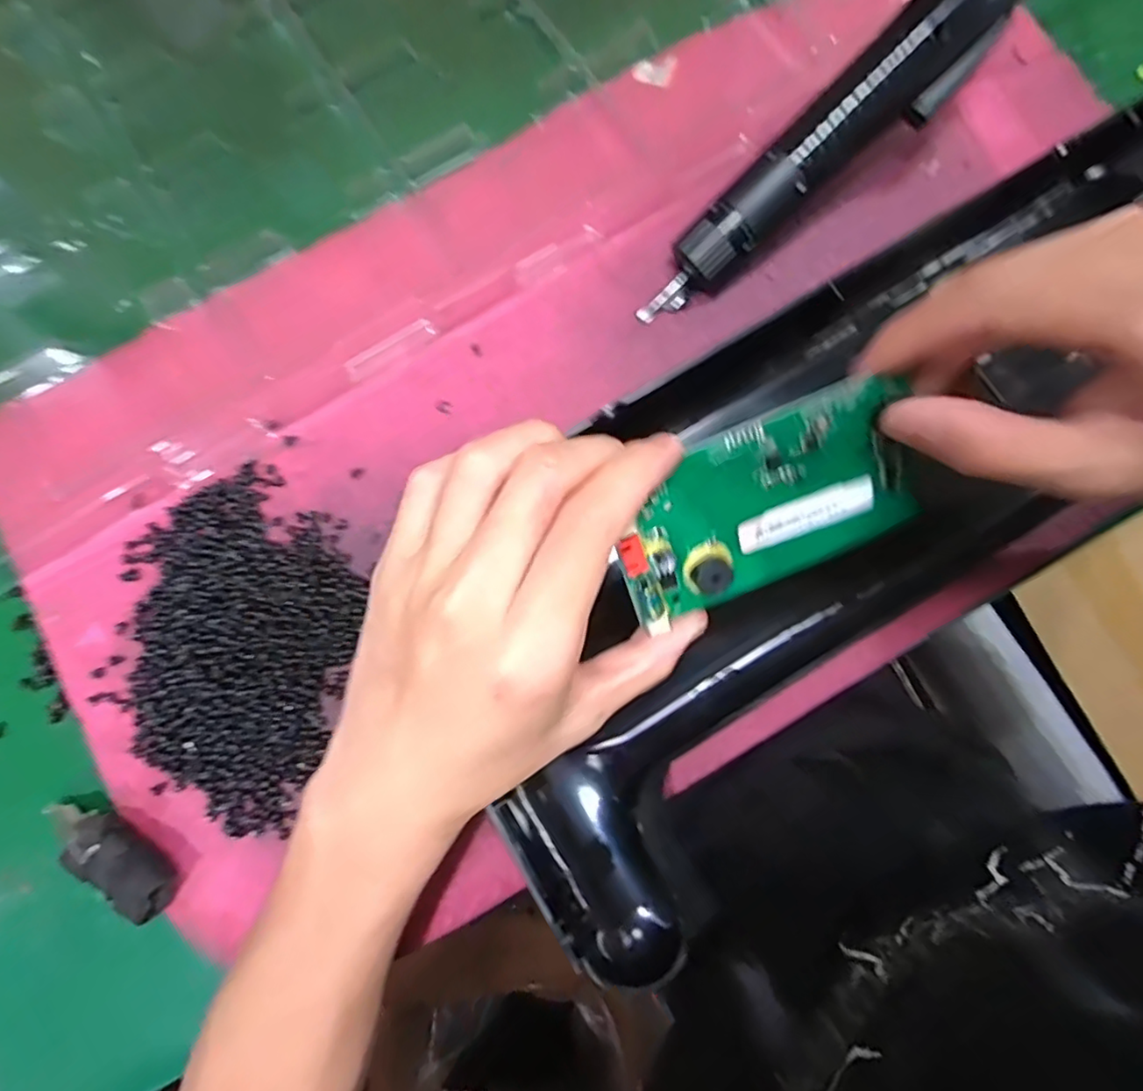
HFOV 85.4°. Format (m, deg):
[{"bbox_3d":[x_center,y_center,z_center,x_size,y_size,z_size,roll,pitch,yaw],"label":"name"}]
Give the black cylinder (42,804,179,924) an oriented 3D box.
[{"bbox_3d":[-0.205,0.132,0.268,0.070,0.016,0.026,30,82,5],"label":"black cylinder"}]

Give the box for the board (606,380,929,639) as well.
[{"bbox_3d":[0.065,-0.012,0.207,0.101,0.010,0.061,-23,118,0],"label":"board"}]

